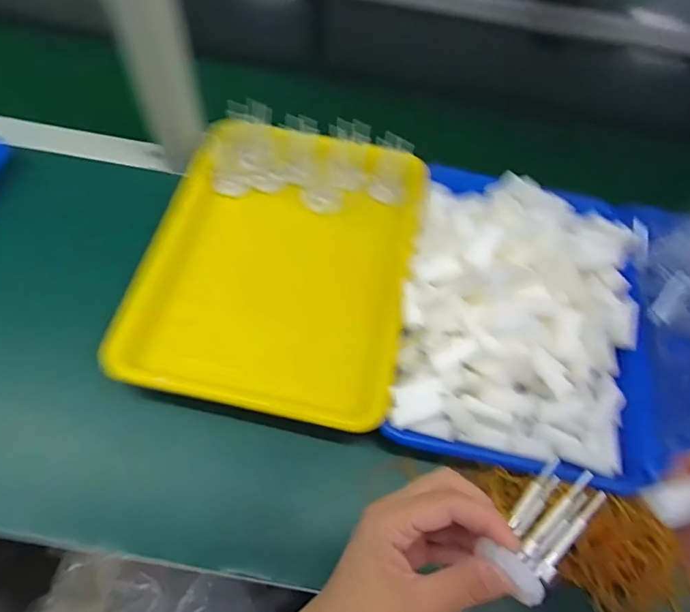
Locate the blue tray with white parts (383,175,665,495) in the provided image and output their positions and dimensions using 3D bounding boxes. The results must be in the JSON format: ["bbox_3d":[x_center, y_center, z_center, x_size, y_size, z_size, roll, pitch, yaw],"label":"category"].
[{"bbox_3d":[0.183,-0.014,0.467,0.239,0.061,0.325,12,60,2],"label":"blue tray with white parts"}]

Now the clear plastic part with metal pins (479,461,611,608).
[{"bbox_3d":[0.111,0.121,0.269,0.078,0.035,0.033,-39,70,-23],"label":"clear plastic part with metal pins"}]

